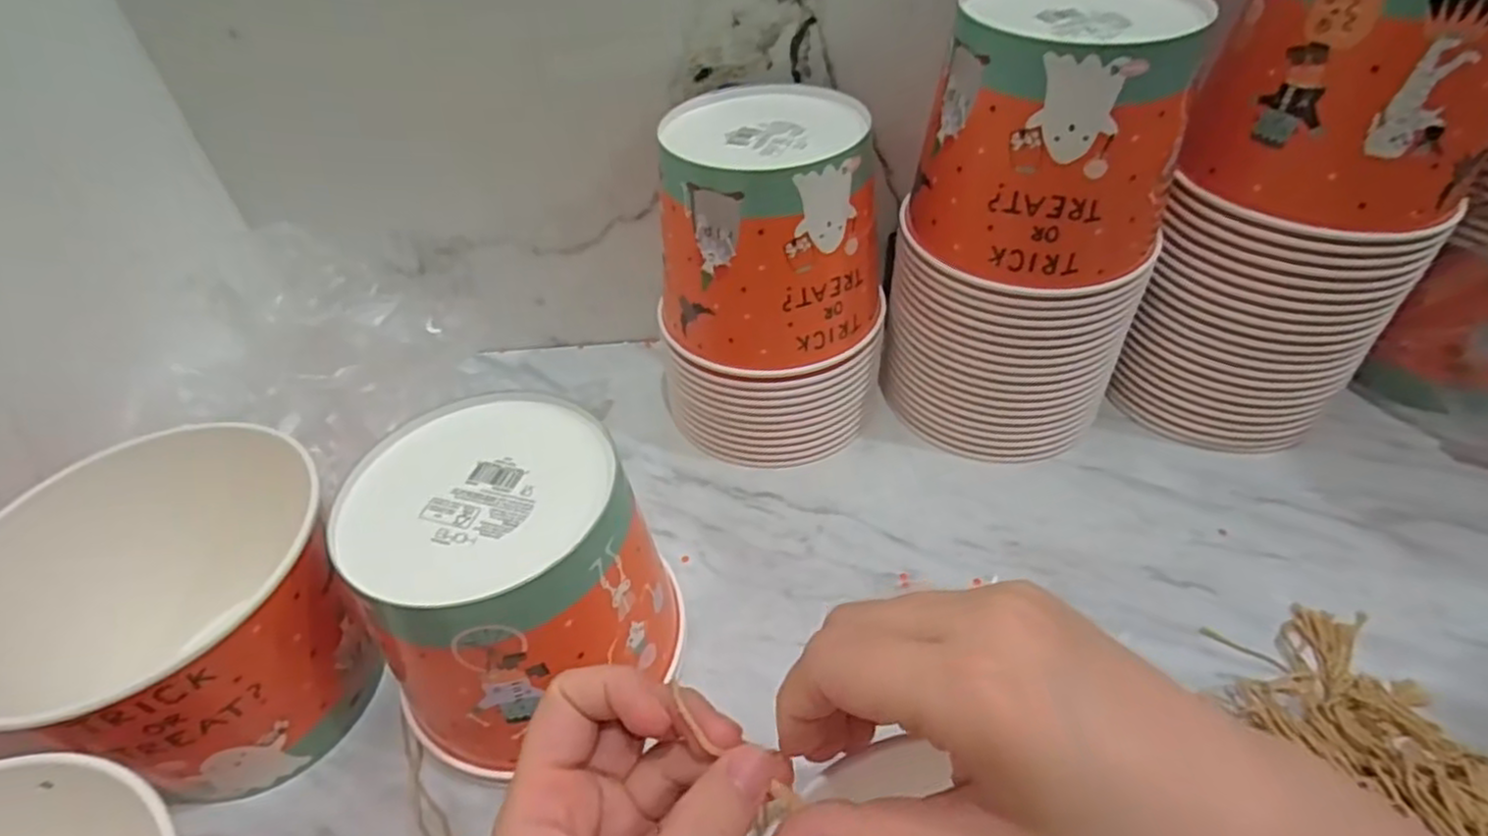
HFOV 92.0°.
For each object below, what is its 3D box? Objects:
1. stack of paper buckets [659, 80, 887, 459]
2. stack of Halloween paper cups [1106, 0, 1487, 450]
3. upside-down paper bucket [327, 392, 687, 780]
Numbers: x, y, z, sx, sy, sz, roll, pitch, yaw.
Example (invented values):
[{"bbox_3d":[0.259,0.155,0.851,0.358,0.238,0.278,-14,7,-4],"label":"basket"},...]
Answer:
[{"bbox_3d":[0.024,-0.089,0.502,0.147,0.222,0.128,2,44,6],"label":"stack of paper buckets"},{"bbox_3d":[0.365,-0.138,0.468,0.148,0.306,0.157,29,53,30],"label":"stack of Halloween paper cups"},{"bbox_3d":[-0.115,0.087,0.380,0.131,0.144,0.135,-2,44,2],"label":"upside-down paper bucket"}]

